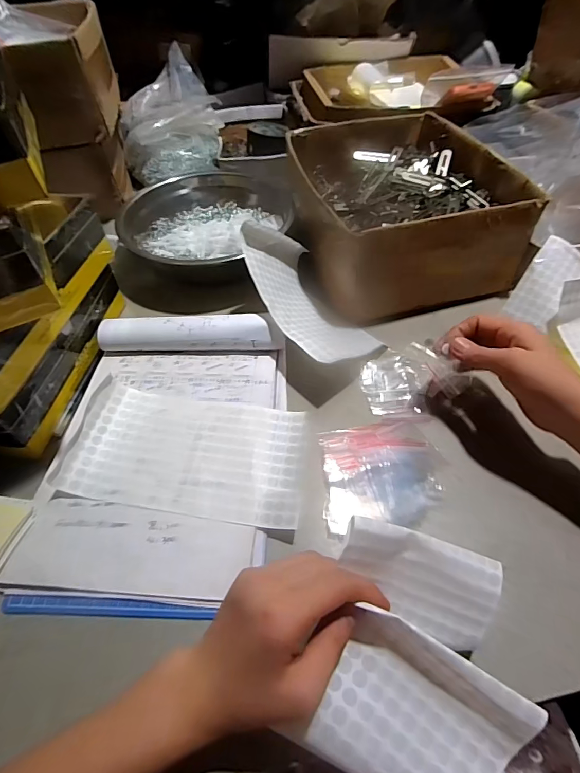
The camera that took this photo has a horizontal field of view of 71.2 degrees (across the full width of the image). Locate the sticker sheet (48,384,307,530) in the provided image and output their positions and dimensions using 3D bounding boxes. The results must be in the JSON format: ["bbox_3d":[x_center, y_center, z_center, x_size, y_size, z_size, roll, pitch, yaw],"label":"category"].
[{"bbox_3d":[-0.097,0.063,0.406,0.220,0.022,0.122,7,52,8],"label":"sticker sheet"}]

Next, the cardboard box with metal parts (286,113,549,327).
[{"bbox_3d":[0.145,-0.271,0.595,0.275,0.120,0.323,-11,52,-7],"label":"cardboard box with metal parts"}]

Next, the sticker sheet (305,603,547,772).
[{"bbox_3d":[0.080,0.202,0.244,0.110,0.034,0.081,23,59,17],"label":"sticker sheet"}]

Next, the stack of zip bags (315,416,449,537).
[{"bbox_3d":[0.090,0.082,0.398,0.119,0.015,0.105,-7,51,-3],"label":"stack of zip bags"}]

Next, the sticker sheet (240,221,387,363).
[{"bbox_3d":[0.021,-0.112,0.495,0.113,0.083,0.205,-25,57,-18],"label":"sticker sheet"}]

